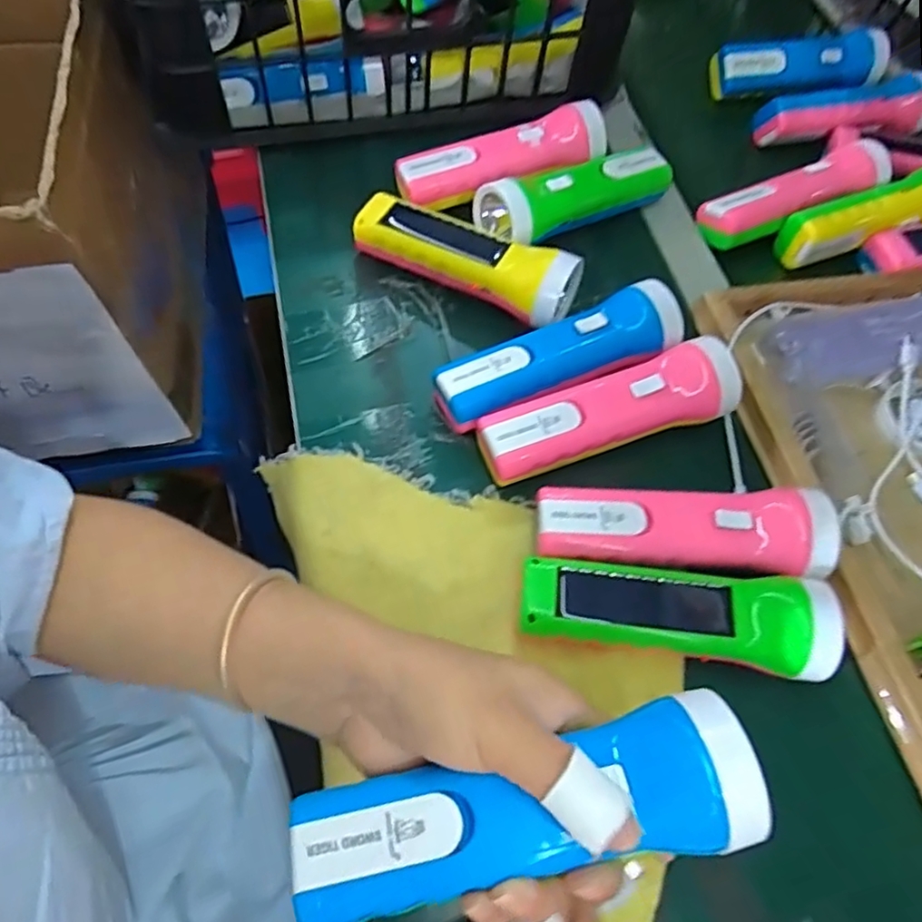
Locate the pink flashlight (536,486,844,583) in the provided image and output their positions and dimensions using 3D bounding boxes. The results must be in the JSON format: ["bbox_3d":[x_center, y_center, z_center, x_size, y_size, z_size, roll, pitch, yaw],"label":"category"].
[{"bbox_3d":[0.124,0.042,0.372,0.161,0.041,0.049,3,63,-3],"label":"pink flashlight"}]

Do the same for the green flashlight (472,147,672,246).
[{"bbox_3d":[0.089,-0.205,0.492,0.159,0.042,0.046,-25,68,-19],"label":"green flashlight"}]

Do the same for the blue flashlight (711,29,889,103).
[{"bbox_3d":[0.322,-0.373,0.614,0.170,0.038,0.037,-6,63,-11],"label":"blue flashlight"}]

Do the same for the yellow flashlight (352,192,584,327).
[{"bbox_3d":[0.004,-0.144,0.460,0.162,0.050,0.041,30,62,8],"label":"yellow flashlight"}]

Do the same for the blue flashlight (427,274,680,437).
[{"bbox_3d":[0.064,-0.066,0.428,0.165,0.047,0.046,-18,66,-13],"label":"blue flashlight"}]

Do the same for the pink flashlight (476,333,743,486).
[{"bbox_3d":[0.092,-0.032,0.411,0.168,0.040,0.050,-14,65,-12],"label":"pink flashlight"}]

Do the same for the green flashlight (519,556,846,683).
[{"bbox_3d":[0.113,0.084,0.352,0.162,0.043,0.051,6,63,-2],"label":"green flashlight"}]

